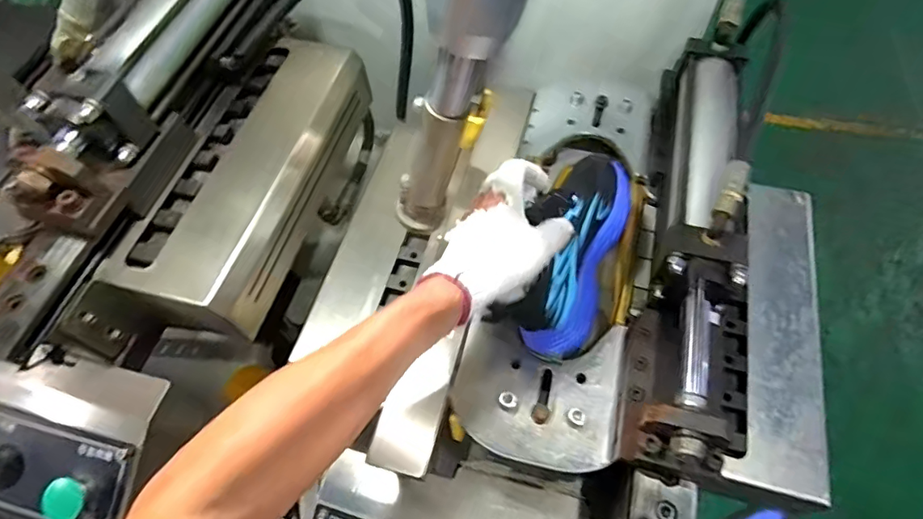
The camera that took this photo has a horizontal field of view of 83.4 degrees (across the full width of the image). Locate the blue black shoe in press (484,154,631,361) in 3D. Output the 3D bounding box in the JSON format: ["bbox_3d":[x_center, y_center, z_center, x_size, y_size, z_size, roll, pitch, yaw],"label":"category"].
[{"bbox_3d":[0.109,-0.020,0.504,0.082,0.085,0.217,20,74,14],"label":"blue black shoe in press"}]

